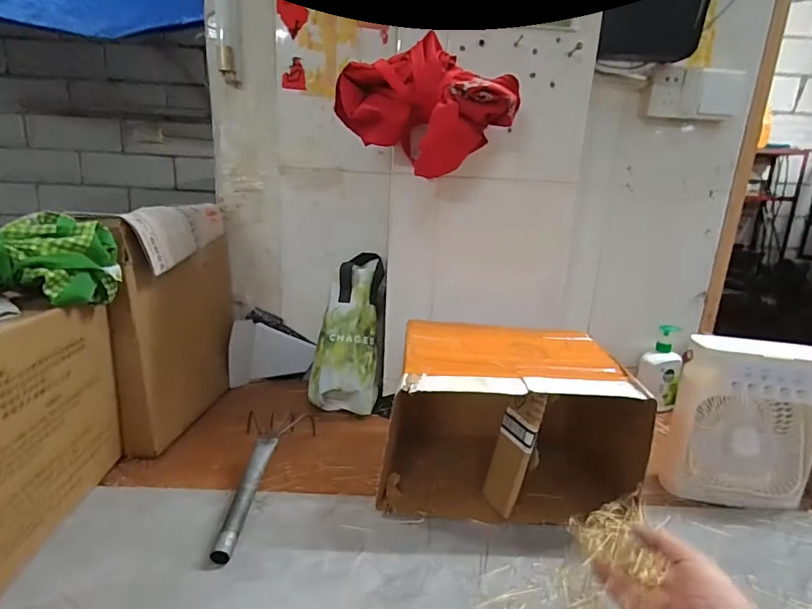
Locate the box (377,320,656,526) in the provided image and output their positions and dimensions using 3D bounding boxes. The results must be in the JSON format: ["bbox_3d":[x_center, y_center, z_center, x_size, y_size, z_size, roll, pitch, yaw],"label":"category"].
[{"bbox_3d":[0.142,0.157,0.734,0.345,0.235,0.270,4,14,-2],"label":"box"}]

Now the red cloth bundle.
[{"bbox_3d":[0.033,-0.296,0.713,0.267,0.168,0.106,8,16,17],"label":"red cloth bundle"}]

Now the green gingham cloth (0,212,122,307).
[{"bbox_3d":[-0.471,-0.051,0.552,0.212,0.094,0.097,-6,18,-29],"label":"green gingham cloth"}]

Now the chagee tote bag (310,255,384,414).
[{"bbox_3d":[-0.106,0.050,0.926,0.134,0.327,0.096,6,-11,8],"label":"chagee tote bag"}]

